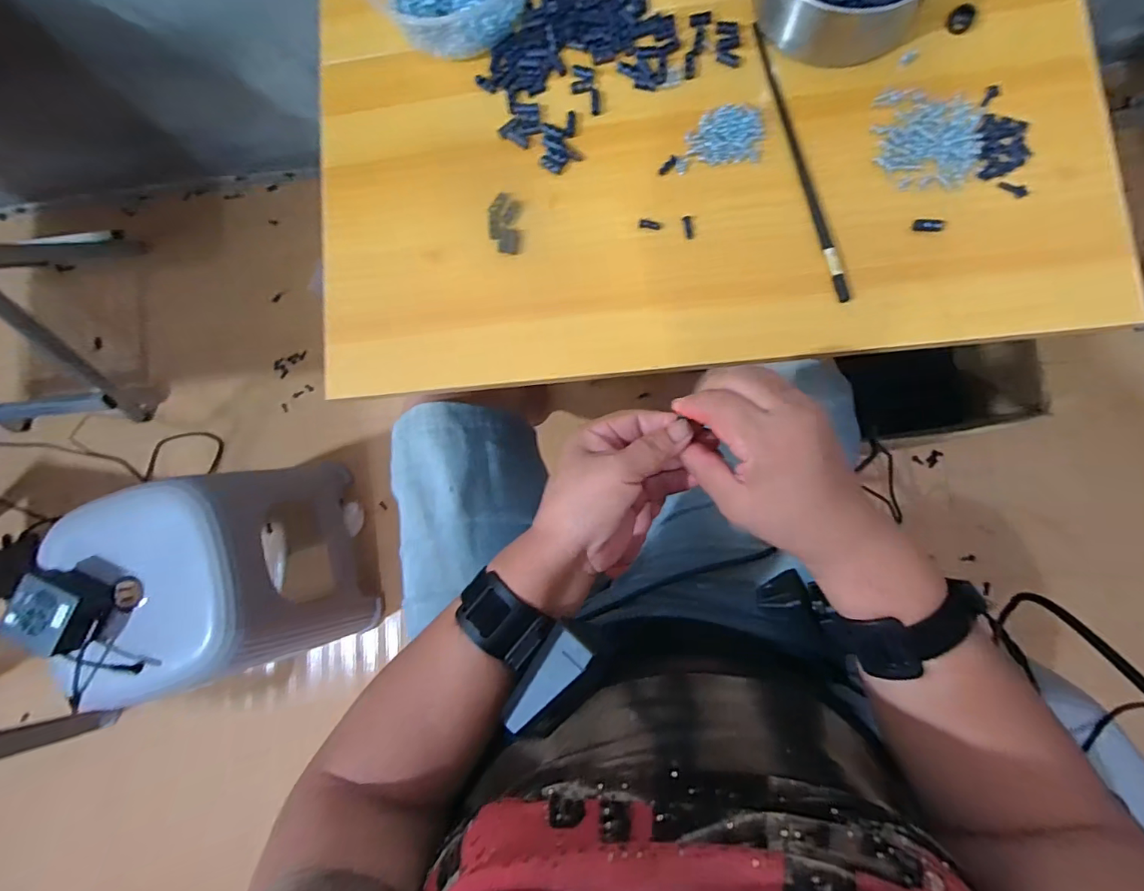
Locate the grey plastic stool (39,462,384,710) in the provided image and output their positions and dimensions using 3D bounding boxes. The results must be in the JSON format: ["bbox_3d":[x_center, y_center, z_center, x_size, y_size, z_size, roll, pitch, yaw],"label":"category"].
[{"bbox_3d":[-0.491,0.187,0.738,0.230,0.275,0.275,-18,82,3],"label":"grey plastic stool"}]

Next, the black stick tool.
[{"bbox_3d":[0.170,-0.214,0.373,0.010,0.004,0.224,-14,83,3],"label":"black stick tool"}]

